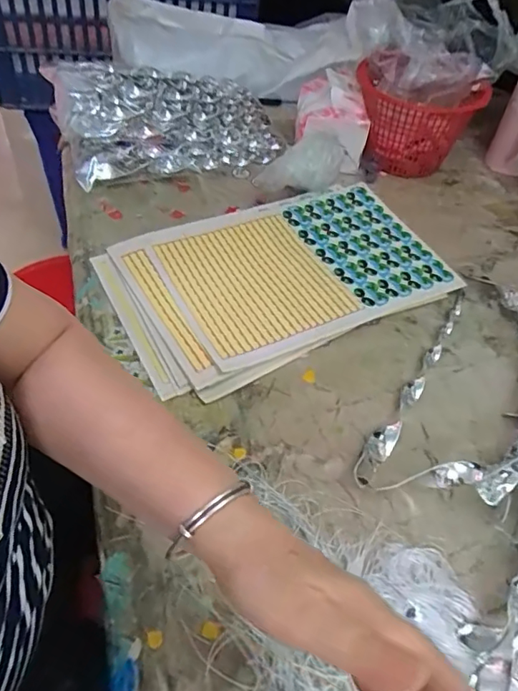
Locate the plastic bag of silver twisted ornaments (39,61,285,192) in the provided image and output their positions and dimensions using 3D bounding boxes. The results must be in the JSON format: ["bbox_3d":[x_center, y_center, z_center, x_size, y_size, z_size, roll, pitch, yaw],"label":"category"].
[{"bbox_3d":[-0.124,-0.322,0.730,0.302,0.048,0.184,-16,79,-25],"label":"plastic bag of silver twisted ornaments"}]

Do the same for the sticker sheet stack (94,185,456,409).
[{"bbox_3d":[0.024,-0.089,0.615,0.374,0.017,0.235,-22,55,-23],"label":"sticker sheet stack"}]

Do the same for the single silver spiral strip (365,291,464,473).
[{"bbox_3d":[0.173,0.023,0.535,0.022,0.015,0.265,30,53,18],"label":"single silver spiral strip"}]

